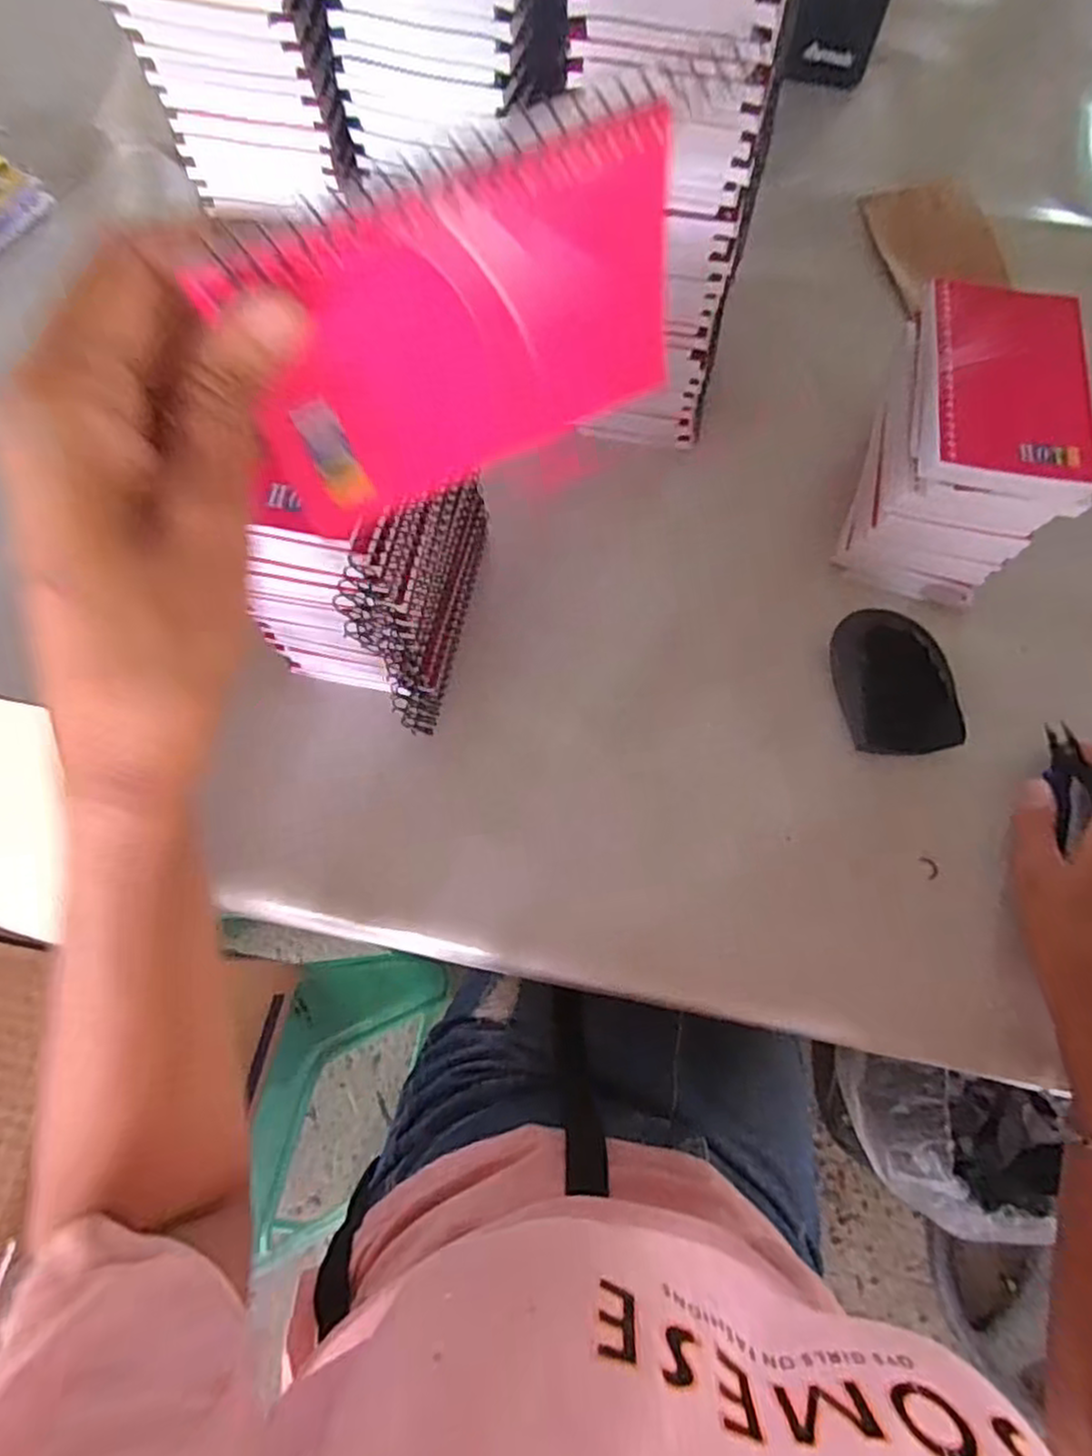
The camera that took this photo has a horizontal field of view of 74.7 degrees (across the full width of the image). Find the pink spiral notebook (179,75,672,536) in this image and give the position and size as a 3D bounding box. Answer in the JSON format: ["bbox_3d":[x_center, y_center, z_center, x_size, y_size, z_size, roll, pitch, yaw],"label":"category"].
[{"bbox_3d":[-0.021,-0.114,0.209,0.129,0.088,0.007,-28,61,-7],"label":"pink spiral notebook"}]

